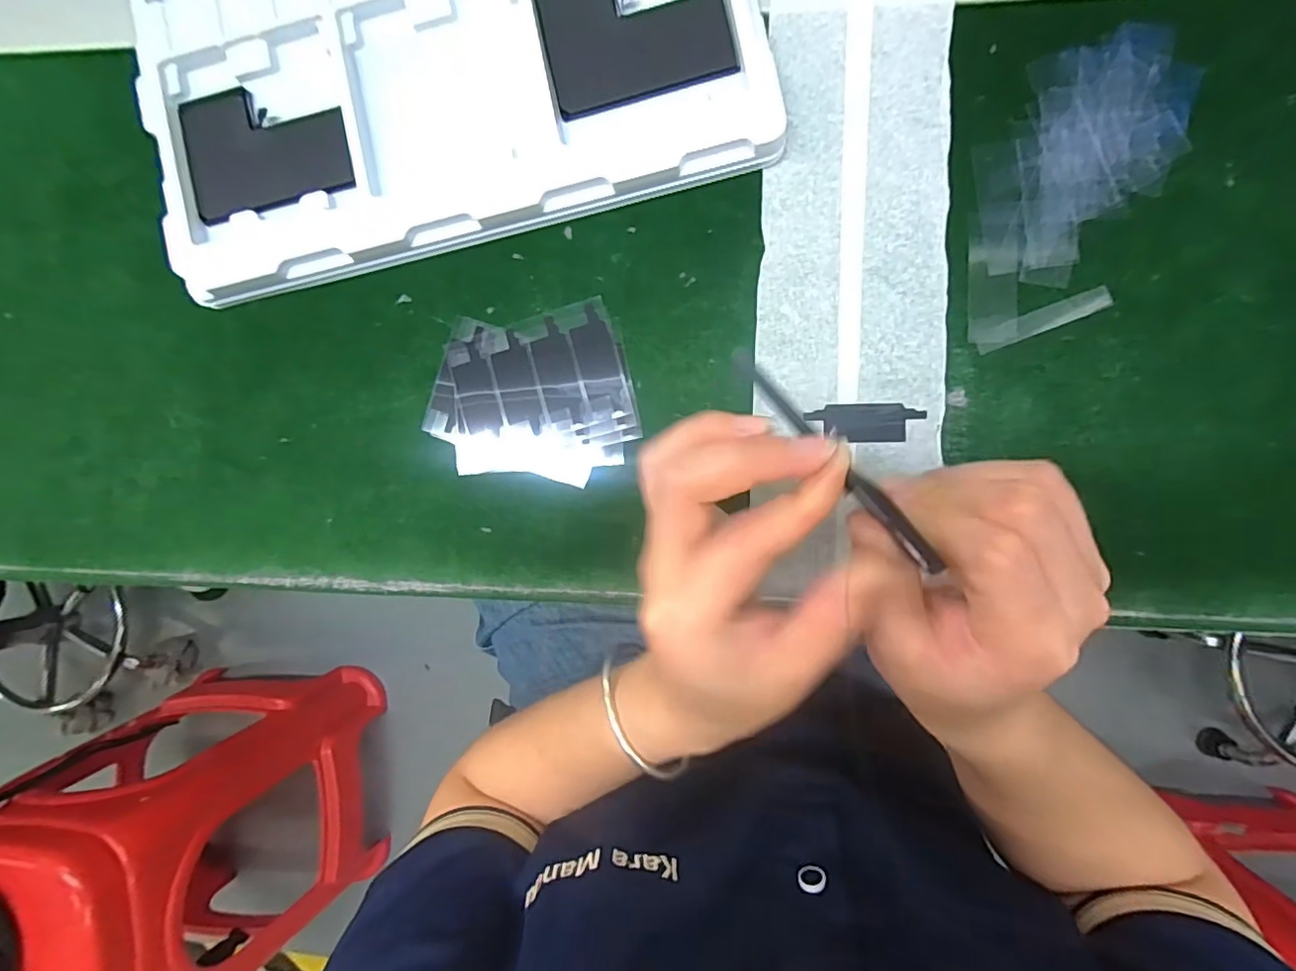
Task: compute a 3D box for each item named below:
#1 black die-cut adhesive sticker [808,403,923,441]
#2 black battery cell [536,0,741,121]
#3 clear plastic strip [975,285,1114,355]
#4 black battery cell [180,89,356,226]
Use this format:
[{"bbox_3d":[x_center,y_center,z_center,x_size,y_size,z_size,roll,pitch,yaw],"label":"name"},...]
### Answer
[{"bbox_3d":[0.106,-0.031,0.277,0.055,0.004,0.018,0,91,4],"label":"black die-cut adhesive sticker"},{"bbox_3d":[-0.006,-0.224,0.280,0.089,0.006,0.063,-11,90,4],"label":"black battery cell"},{"bbox_3d":[0.188,-0.079,0.269,0.062,0.004,0.011,-20,89,4],"label":"clear plastic strip"},{"bbox_3d":[-0.202,-0.179,0.299,0.086,0.008,0.064,-11,90,4],"label":"black battery cell"}]

